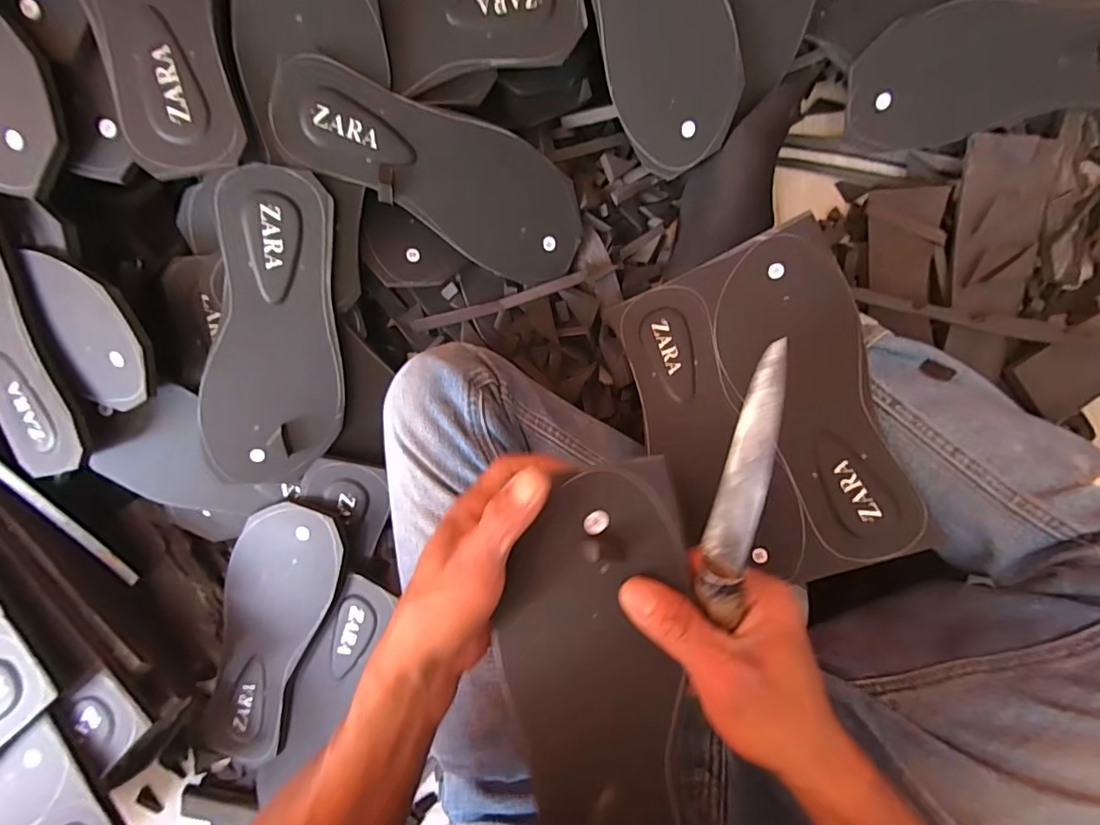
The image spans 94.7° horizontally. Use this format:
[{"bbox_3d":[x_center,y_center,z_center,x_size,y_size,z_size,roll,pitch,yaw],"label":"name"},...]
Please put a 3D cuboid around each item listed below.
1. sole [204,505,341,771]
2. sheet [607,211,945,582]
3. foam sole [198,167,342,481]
[{"bbox_3d":[-0.255,0.201,0.457,0.099,0.012,0.255,18,98,11],"label":"sole"},{"bbox_3d":[0.161,-0.002,0.395,0.167,0.008,0.251,-18,80,18],"label":"sheet"},{"bbox_3d":[-0.215,-0.059,0.403,0.098,0.011,0.245,7,106,-20],"label":"foam sole"}]

